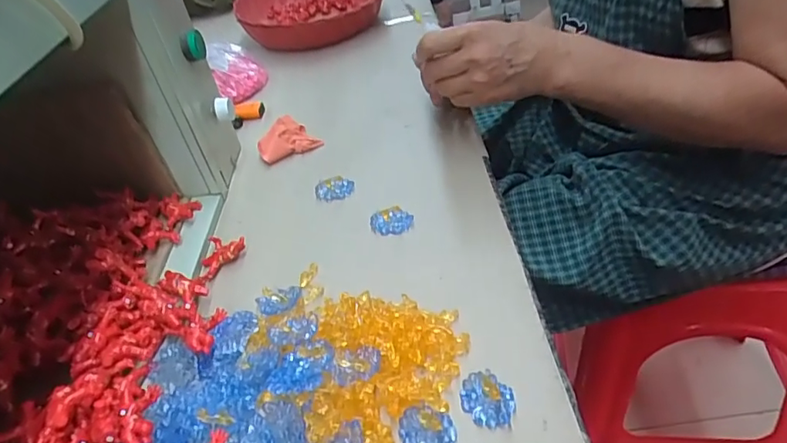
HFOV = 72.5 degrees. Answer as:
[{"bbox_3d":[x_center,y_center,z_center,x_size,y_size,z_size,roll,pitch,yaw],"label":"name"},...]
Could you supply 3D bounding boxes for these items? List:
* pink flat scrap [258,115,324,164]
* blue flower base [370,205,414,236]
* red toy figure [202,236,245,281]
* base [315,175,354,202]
[{"bbox_3d":[-0.124,-0.096,0.625,0.068,0.027,0.056,-17,42,-11],"label":"pink flat scrap"},{"bbox_3d":[-0.002,0.000,0.493,0.039,0.015,0.024,-4,41,4],"label":"blue flower base"},{"bbox_3d":[-0.160,0.027,0.486,0.035,0.017,0.045,29,53,35],"label":"red toy figure"},{"bbox_3d":[-0.060,-0.033,0.543,0.039,0.018,0.018,-10,41,-3],"label":"base"}]

